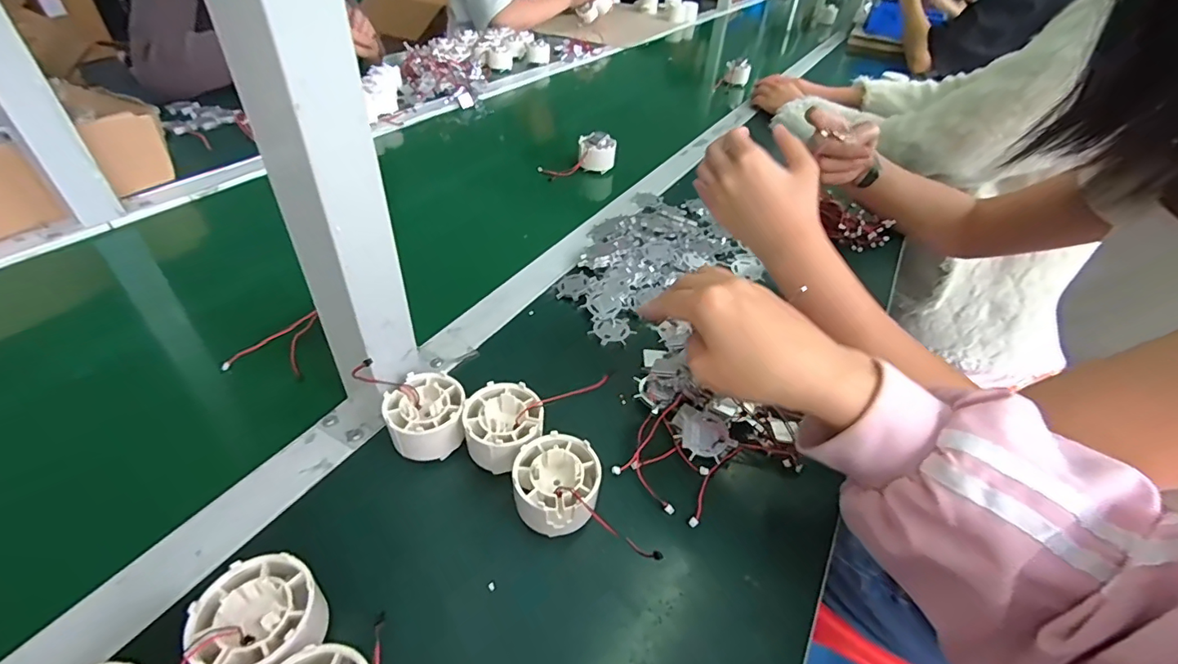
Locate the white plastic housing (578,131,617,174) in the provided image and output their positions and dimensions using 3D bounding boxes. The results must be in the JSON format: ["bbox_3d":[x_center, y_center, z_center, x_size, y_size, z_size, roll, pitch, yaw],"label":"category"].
[{"bbox_3d":[0.012,-0.254,0.711,0.053,0.045,0.032,5,41,0],"label":"white plastic housing"}]

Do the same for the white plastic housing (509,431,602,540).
[{"bbox_3d":[-0.020,0.096,0.308,0.050,0.035,0.053,3,41,-3],"label":"white plastic housing"}]

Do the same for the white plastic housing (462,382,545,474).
[{"bbox_3d":[-0.057,0.070,0.340,0.052,0.042,0.058,-3,42,-10],"label":"white plastic housing"}]

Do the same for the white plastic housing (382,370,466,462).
[{"bbox_3d":[-0.111,0.060,0.344,0.050,0.039,0.053,3,41,-3],"label":"white plastic housing"}]

